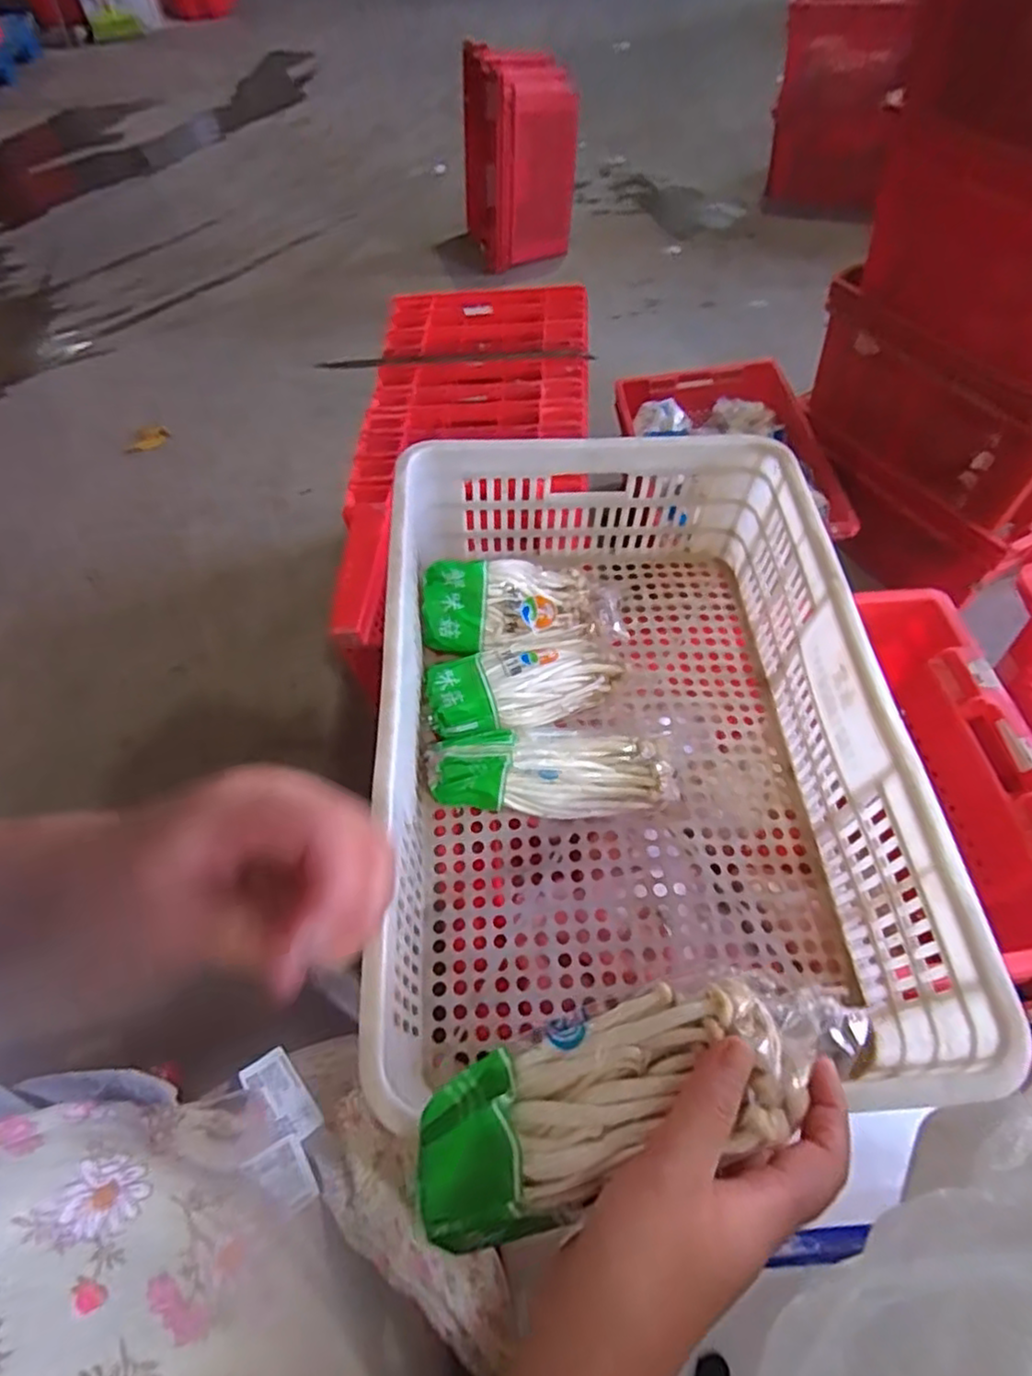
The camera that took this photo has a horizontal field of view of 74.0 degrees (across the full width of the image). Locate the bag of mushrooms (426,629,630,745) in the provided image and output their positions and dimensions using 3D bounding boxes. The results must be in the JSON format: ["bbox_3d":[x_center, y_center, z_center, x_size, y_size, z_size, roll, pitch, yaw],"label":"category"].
[{"bbox_3d":[0.001,-0.010,0.668,0.187,0.046,0.098,-23,58,-10],"label":"bag of mushrooms"}]

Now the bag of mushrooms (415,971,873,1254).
[{"bbox_3d":[0.048,0.178,0.299,0.200,0.042,0.068,-26,57,5],"label":"bag of mushrooms"}]

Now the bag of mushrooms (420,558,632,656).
[{"bbox_3d":[0.007,-0.088,0.719,0.210,0.064,0.088,-6,57,1],"label":"bag of mushrooms"}]

